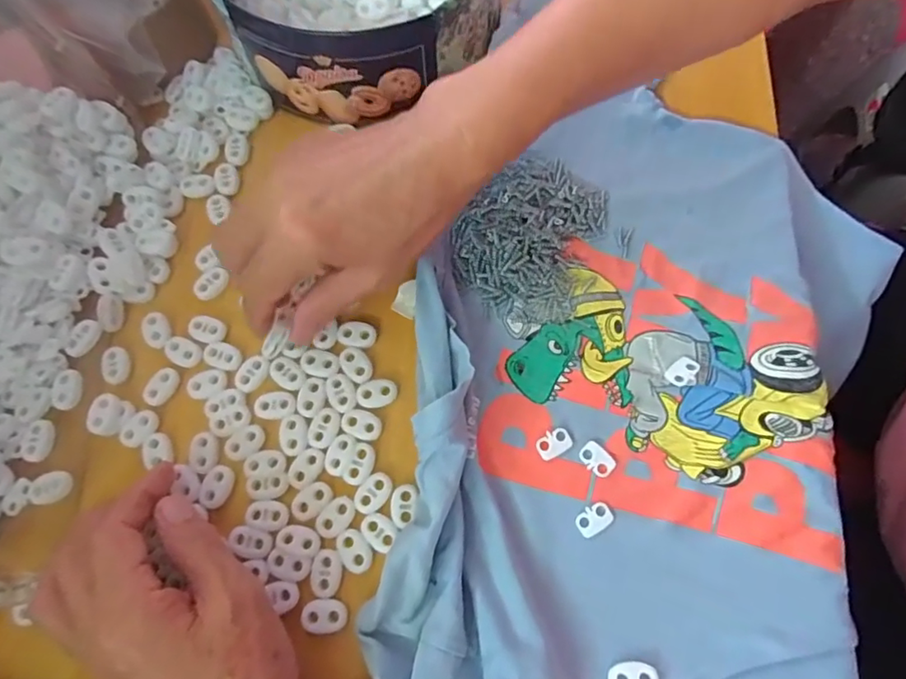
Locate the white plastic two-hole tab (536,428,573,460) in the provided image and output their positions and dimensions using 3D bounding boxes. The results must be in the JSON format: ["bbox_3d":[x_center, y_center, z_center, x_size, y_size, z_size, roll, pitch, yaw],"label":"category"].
[{"bbox_3d":[0.054,0.056,0.293,0.020,0.004,0.013,-28,74,-7],"label":"white plastic two-hole tab"}]

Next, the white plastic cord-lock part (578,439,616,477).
[{"bbox_3d":[0.076,0.063,0.289,0.019,0.004,0.013,42,78,13],"label":"white plastic cord-lock part"}]

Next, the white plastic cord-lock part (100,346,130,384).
[{"bbox_3d":[-0.196,0.015,0.317,0.015,0.004,0.022,-21,73,-5],"label":"white plastic cord-lock part"}]

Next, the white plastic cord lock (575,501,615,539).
[{"bbox_3d":[0.073,0.092,0.279,0.019,0.004,0.013,-35,75,-9],"label":"white plastic cord lock"}]

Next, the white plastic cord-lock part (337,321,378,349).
[{"bbox_3d":[-0.056,-0.003,0.316,0.022,0.004,0.015,11,73,5],"label":"white plastic cord-lock part"}]

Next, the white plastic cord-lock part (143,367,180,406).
[{"bbox_3d":[-0.166,0.026,0.310,0.016,0.004,0.022,32,76,11],"label":"white plastic cord-lock part"}]

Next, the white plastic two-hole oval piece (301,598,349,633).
[{"bbox_3d":[-0.064,0.137,0.271,0.023,0.004,0.014,-3,72,1],"label":"white plastic two-hole oval piece"}]

